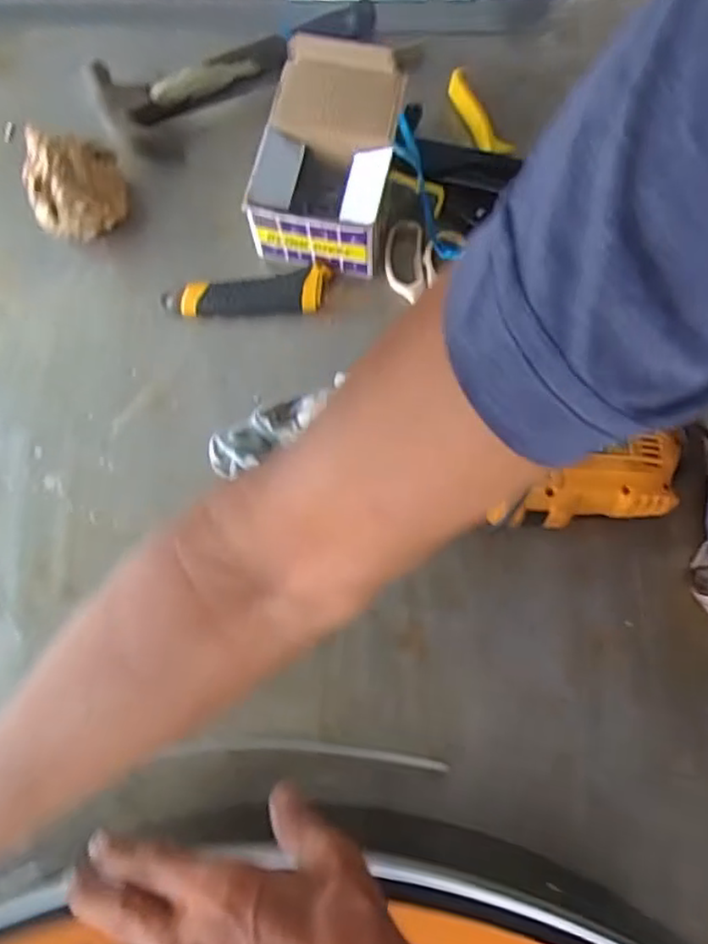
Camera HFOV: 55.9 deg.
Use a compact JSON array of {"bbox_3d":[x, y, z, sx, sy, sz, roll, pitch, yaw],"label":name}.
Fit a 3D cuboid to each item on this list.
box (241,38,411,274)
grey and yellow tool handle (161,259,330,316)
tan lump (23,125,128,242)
[{"bbox_3d":[-0.021,-0.277,0.595,0.115,0.083,0.169,10,74,3],"label":"box"},{"bbox_3d":[-0.096,-0.161,0.603,0.149,0.019,0.038,-7,74,-2],"label":"grey and yellow tool handle"},{"bbox_3d":[-0.248,-0.256,0.598,0.085,0.076,0.062,-25,75,-7],"label":"tan lump"}]

